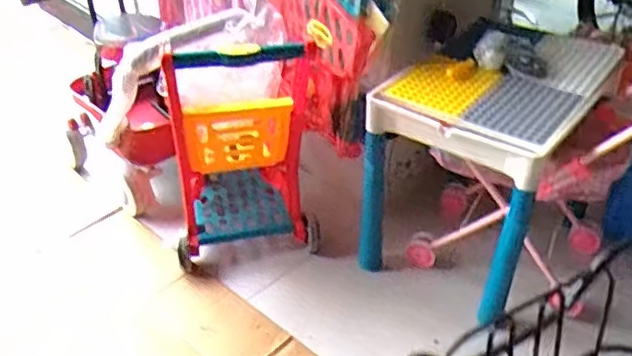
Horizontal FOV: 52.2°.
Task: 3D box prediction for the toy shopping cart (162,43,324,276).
[{"bbox_3d":[-0.146,-0.086,1.306,0.308,0.464,0.265,-7,37,-10],"label":"toy shopping cart"}]

